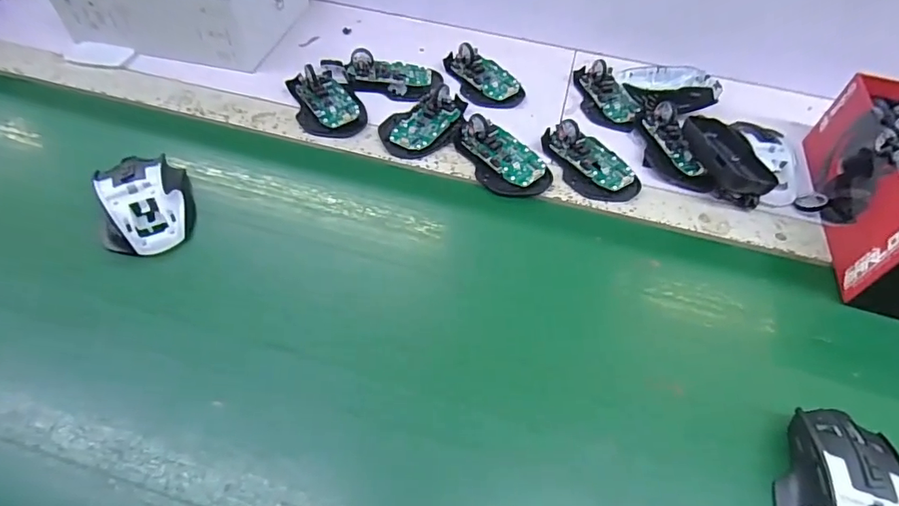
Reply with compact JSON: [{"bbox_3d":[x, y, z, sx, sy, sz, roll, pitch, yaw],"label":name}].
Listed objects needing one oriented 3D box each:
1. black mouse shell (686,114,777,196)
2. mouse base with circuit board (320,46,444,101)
[{"bbox_3d":[0.279,-0.094,0.484,0.056,0.040,0.114,-3,53,-6],"label":"black mouse shell"},{"bbox_3d":[-0.081,-0.220,0.565,0.141,0.035,0.058,7,53,2],"label":"mouse base with circuit board"}]

